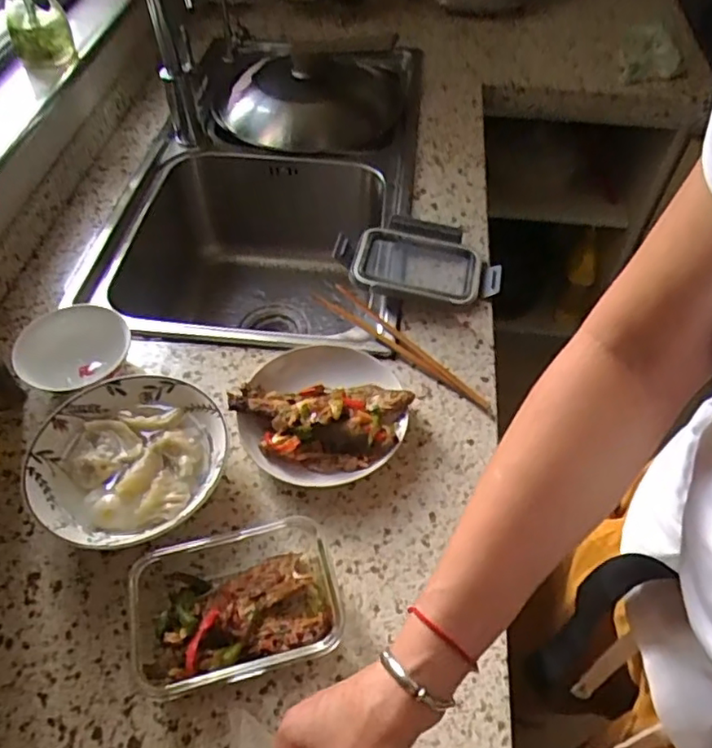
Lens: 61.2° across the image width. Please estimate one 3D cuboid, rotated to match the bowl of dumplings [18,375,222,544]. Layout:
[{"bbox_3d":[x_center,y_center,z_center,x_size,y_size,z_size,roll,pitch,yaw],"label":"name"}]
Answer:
[{"bbox_3d":[-0.204,0.084,0.554,0.166,0.052,0.160,1,53,-1],"label":"bowl of dumplings"}]

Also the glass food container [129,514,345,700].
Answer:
[{"bbox_3d":[-0.096,0.184,0.480,0.166,0.052,0.119,-12,54,-10],"label":"glass food container"}]

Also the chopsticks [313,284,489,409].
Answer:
[{"bbox_3d":[0.054,-0.039,0.681,0.235,0.014,0.045,35,60,22],"label":"chopsticks"}]

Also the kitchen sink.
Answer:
[{"bbox_3d":[-0.132,-0.142,0.920,0.416,0.256,0.445,4,53,2],"label":"kitchen sink"}]

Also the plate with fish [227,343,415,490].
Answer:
[{"bbox_3d":[-0.032,0.037,0.601,0.166,0.046,0.156,1,53,-1],"label":"plate with fish"}]

